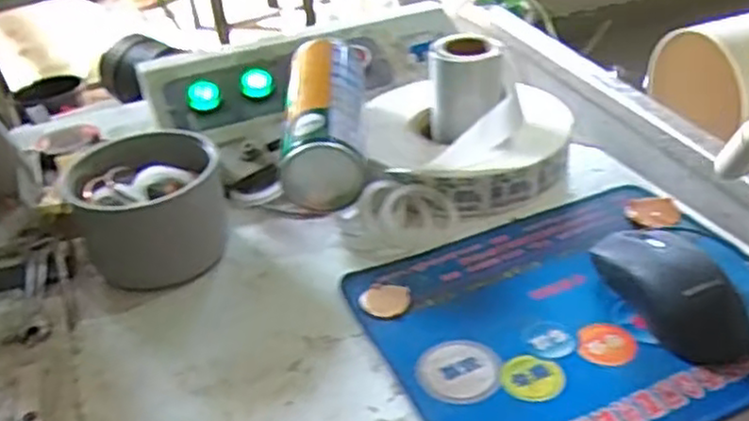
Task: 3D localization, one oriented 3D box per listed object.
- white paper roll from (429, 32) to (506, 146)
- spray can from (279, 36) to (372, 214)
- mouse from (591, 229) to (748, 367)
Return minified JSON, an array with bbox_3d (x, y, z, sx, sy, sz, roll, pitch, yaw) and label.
[{"bbox_3d":[0.077,-0.105,0.608,0.059,0.072,0.049,-2,34,7],"label":"white paper roll"},{"bbox_3d":[-0.039,-0.084,0.603,0.064,0.064,0.205,-5,34,3],"label":"spray can"},{"bbox_3d":[0.186,0.047,0.458,0.054,0.036,0.106,-16,35,-14],"label":"mouse"}]

